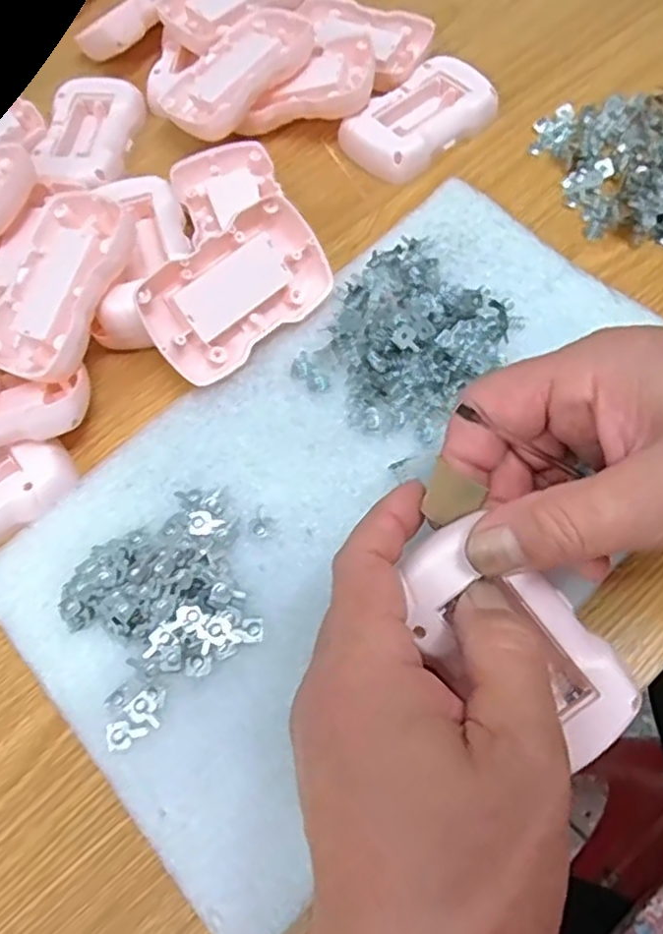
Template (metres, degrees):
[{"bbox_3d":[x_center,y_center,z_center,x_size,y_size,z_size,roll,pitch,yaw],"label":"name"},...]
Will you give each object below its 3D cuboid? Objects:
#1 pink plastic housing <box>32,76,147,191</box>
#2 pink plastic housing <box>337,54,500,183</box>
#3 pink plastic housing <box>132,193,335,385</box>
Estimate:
[{"bbox_3d":[-0.140,-0.189,0.396,0.050,0.016,0.085,1,65,5],"label":"pink plastic housing"},{"bbox_3d":[0.049,-0.196,0.385,0.083,0.022,0.049,-39,68,-13],"label":"pink plastic housing"},{"bbox_3d":[-0.044,-0.081,0.318,0.088,0.052,0.013,-38,27,-12],"label":"pink plastic housing"}]

